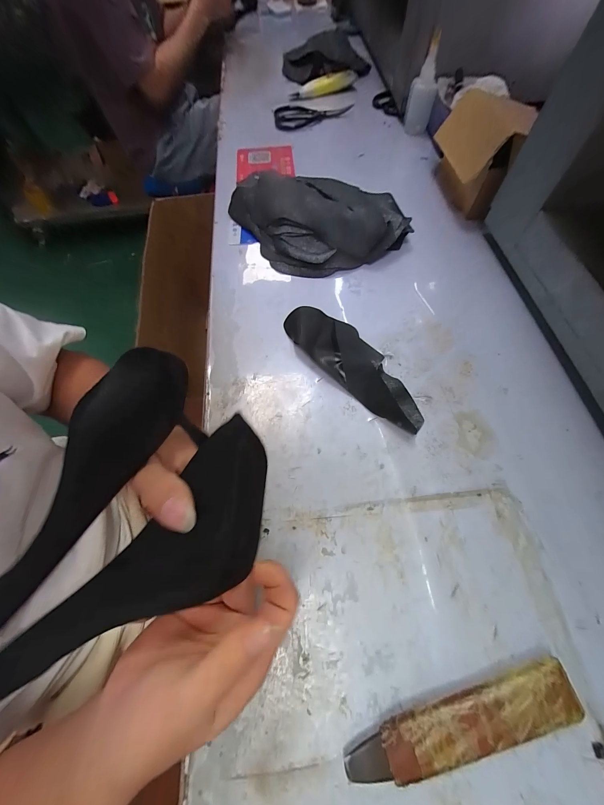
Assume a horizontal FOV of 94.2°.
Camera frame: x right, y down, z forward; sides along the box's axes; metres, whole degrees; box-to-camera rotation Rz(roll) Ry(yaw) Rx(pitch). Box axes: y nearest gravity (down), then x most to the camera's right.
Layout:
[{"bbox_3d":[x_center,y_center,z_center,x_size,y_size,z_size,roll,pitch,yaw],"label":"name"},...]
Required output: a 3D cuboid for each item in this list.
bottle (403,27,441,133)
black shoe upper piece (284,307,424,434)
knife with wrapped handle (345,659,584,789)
[{"bbox_3d":[0.247,-0.635,0.575,0.055,0.136,0.059,17,66,10],"label":"bottle"},{"bbox_3d":[0.069,-0.057,0.370,0.075,0.026,0.228,-38,69,-15],"label":"black shoe upper piece"},{"bbox_3d":[0.126,0.254,0.222,0.186,0.017,0.038,-14,65,-5],"label":"knife with wrapped handle"}]

